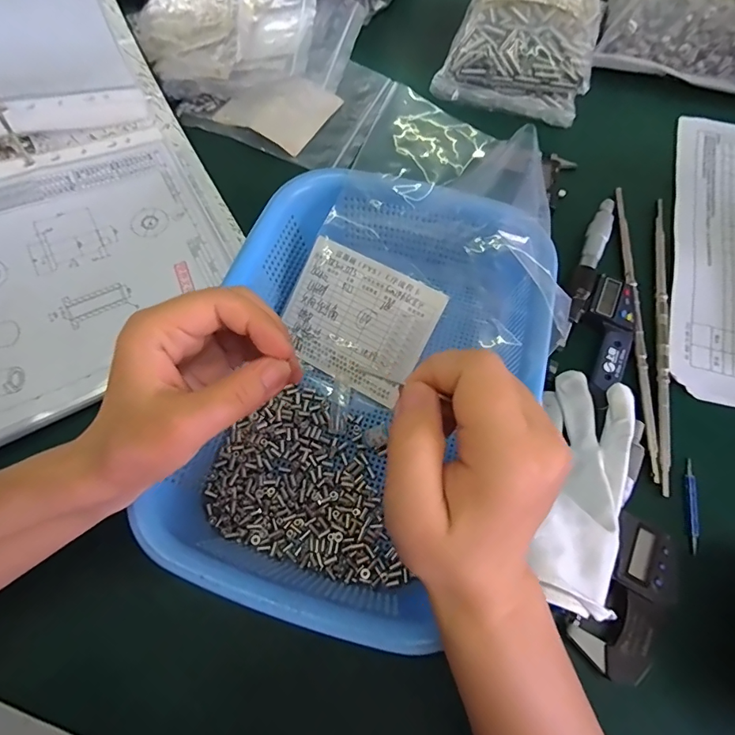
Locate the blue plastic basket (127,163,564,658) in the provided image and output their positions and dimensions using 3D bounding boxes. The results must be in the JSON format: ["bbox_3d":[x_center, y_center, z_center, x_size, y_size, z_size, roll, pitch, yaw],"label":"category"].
[{"bbox_3d":[-0.003,0.007,0.289,0.205,0.066,0.278,21,69,9],"label":"blue plastic basket"}]

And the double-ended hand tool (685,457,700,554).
[{"bbox_3d":[0.216,0.091,0.297,0.006,0.004,0.062,11,67,5],"label":"double-ended hand tool"}]

